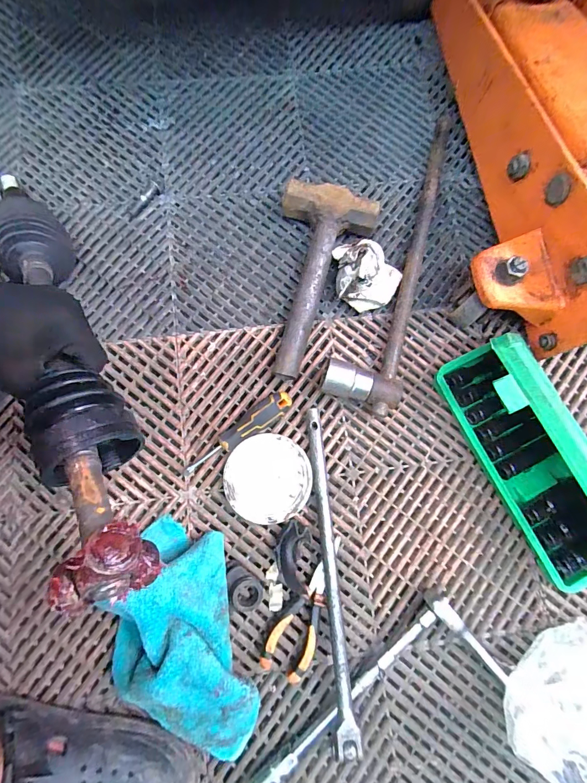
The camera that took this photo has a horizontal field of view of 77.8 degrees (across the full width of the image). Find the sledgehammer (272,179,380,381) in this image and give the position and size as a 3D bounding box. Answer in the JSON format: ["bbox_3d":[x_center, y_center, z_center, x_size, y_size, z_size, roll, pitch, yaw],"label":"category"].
[{"bbox_3d":[0.012,-0.146,0.470,0.127,0.049,0.258,20,80,2],"label":"sledgehammer"}]

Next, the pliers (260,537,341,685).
[{"bbox_3d":[0.017,0.238,0.410,0.050,0.023,0.148,26,80,3],"label":"pliers"}]

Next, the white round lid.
[{"bbox_3d":[-0.030,0.104,0.438,0.100,0.017,0.099,0,79,-1],"label":"white round lid"}]

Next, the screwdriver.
[{"bbox_3d":[-0.063,0.052,0.435,0.145,0.027,0.025,-39,83,-2],"label":"screwdriver"}]

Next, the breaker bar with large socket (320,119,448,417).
[{"bbox_3d":[0.148,-0.190,0.485,0.091,0.042,0.443,19,80,2],"label":"breaker bar with large socket"}]

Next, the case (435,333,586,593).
[{"bbox_3d":[0.276,0.077,0.407,0.082,0.106,0.279,-26,81,-6],"label":"case"}]

